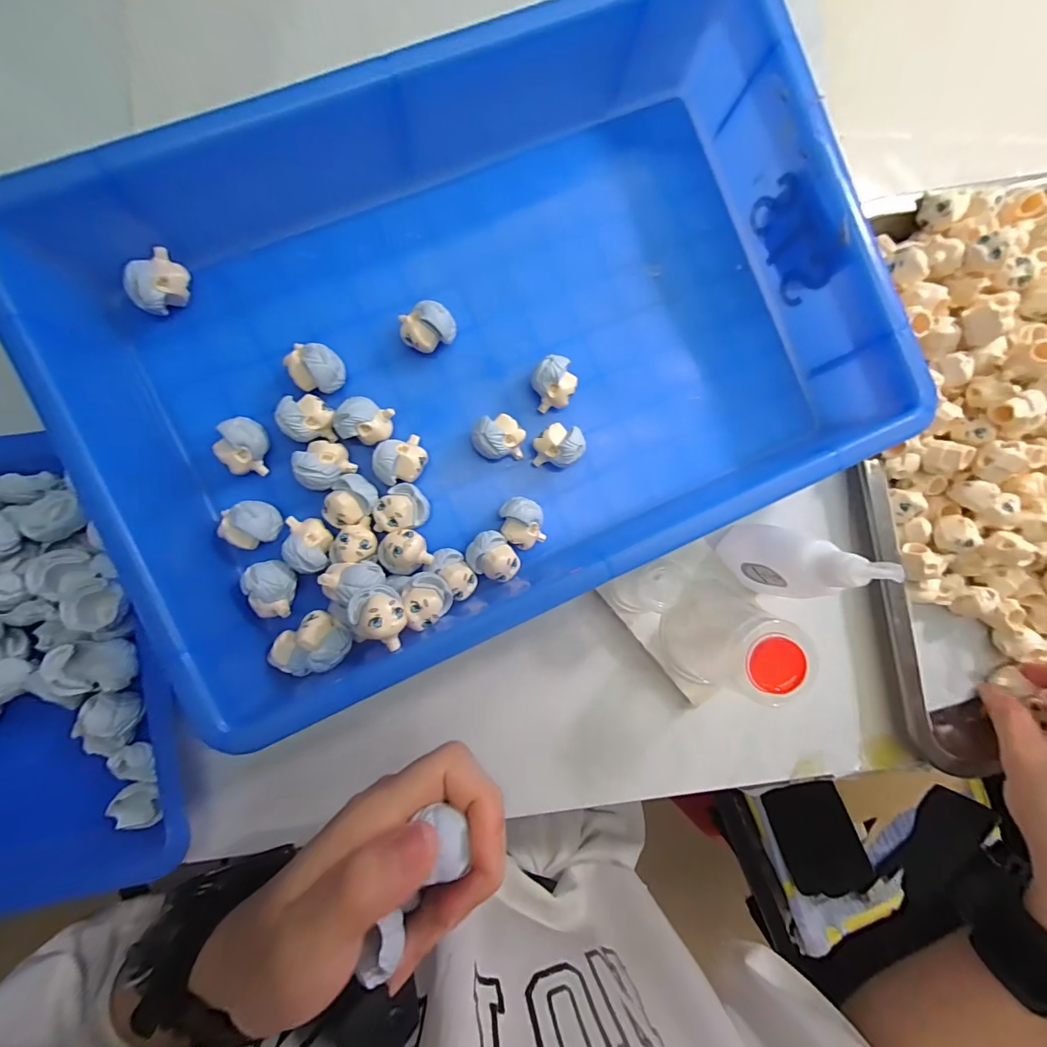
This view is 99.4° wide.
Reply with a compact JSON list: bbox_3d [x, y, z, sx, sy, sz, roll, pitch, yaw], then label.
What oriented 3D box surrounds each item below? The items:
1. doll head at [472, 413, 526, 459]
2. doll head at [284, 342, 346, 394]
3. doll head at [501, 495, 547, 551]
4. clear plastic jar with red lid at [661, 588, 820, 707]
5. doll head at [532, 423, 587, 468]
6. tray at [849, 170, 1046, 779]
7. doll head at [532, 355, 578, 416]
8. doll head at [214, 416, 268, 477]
[{"bbox_3d":[-0.013,-0.046,0.240,0.027,0.024,0.023,-7,92,-6],"label":"doll head"},{"bbox_3d":[-0.107,-0.079,0.230,0.026,0.025,0.022,1,91,-6],"label":"doll head"},{"bbox_3d":[-0.001,0.000,0.242,0.023,0.023,0.027,-8,92,-5],"label":"doll head"},{"bbox_3d":[0.108,0.064,0.233,0.052,0.073,0.056,0,91,-6],"label":"clear plastic jar with red lid"},{"bbox_3d":[0.019,-0.041,0.245,0.027,0.021,0.023,-43,95,-3],"label":"doll head"},{"bbox_3d":[0.327,-0.035,0.264,0.248,0.049,0.350,-10,92,-5],"label":"tray"},{"bbox_3d":[0.017,-0.075,0.243,0.023,0.023,0.024,0,91,-6],"label":"doll head"},{"bbox_3d":[-0.142,-0.039,0.226,0.019,0.023,0.028,12,90,-6],"label":"doll head"}]

